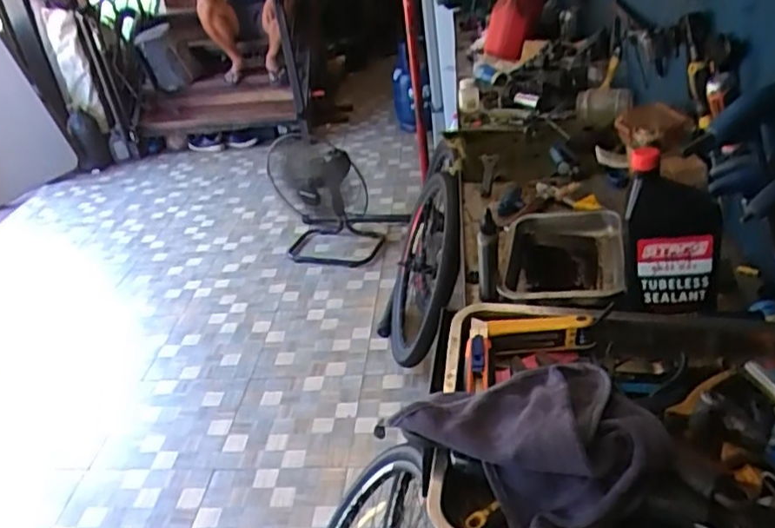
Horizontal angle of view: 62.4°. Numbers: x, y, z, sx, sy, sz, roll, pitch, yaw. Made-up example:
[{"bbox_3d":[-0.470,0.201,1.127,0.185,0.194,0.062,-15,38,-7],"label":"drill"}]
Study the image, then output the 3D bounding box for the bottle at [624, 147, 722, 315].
[{"bbox_3d":[0.344,-0.033,0.770,0.114,0.206,0.057,4,32,18],"label":"bottle"}]

